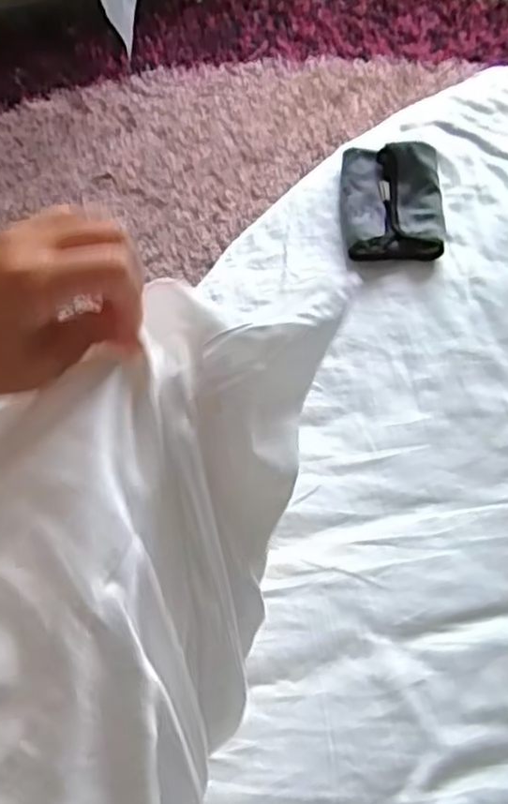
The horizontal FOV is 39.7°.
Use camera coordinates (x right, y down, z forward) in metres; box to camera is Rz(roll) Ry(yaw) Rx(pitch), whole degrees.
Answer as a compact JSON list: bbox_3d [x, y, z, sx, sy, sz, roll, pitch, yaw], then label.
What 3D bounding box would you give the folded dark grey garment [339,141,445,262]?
[{"bbox_3d":[0.151,-0.219,0.772,0.108,0.034,0.142,2,64,-1],"label":"folded dark grey garment"}]

